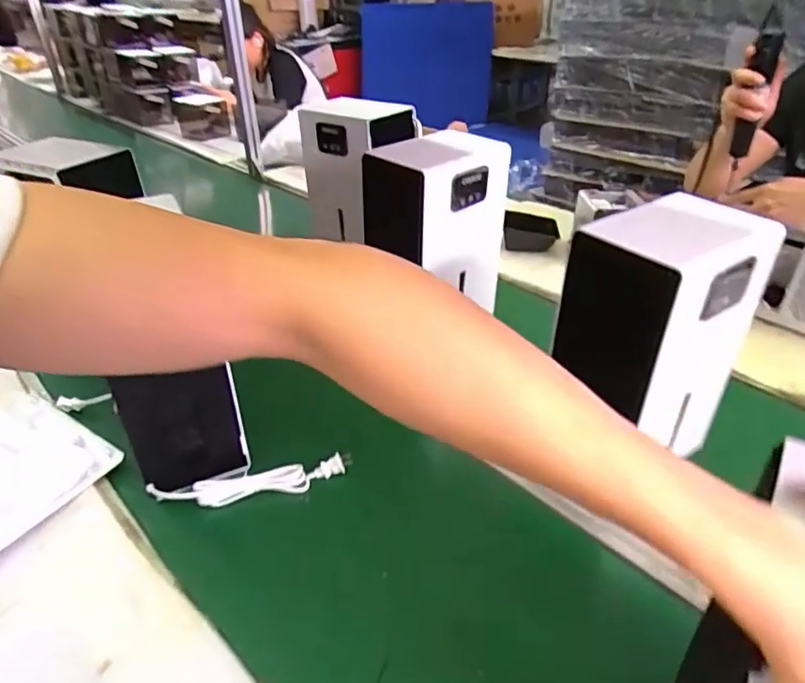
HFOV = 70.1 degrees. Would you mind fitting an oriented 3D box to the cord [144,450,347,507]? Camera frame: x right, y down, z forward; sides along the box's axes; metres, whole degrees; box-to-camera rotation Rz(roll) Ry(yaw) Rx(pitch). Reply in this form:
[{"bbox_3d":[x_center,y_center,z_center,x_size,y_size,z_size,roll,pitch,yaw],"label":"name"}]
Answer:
[{"bbox_3d":[-0.206,0.196,0.790,0.268,0.027,0.037,-8,35,-10],"label":"cord"}]

